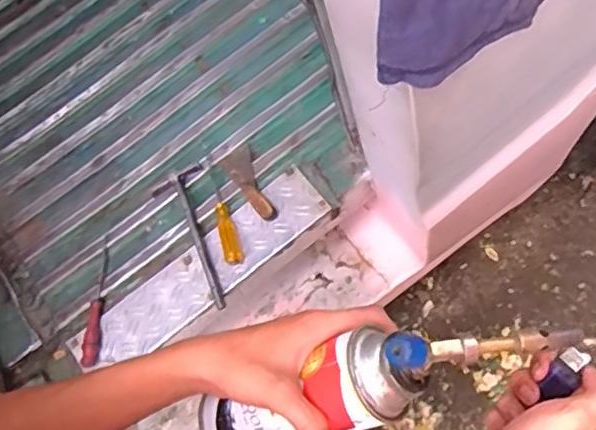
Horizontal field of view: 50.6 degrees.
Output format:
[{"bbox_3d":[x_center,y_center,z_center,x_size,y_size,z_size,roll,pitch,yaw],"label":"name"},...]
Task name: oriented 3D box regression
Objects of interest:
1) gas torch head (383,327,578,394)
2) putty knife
[{"bbox_3d":[0.119,0.090,0.411,0.151,0.050,0.028,-2,65,-21],"label":"gas torch head"},{"bbox_3d":[-0.077,-0.057,1.058,0.051,0.012,0.142,-33,69,-11],"label":"putty knife"}]

